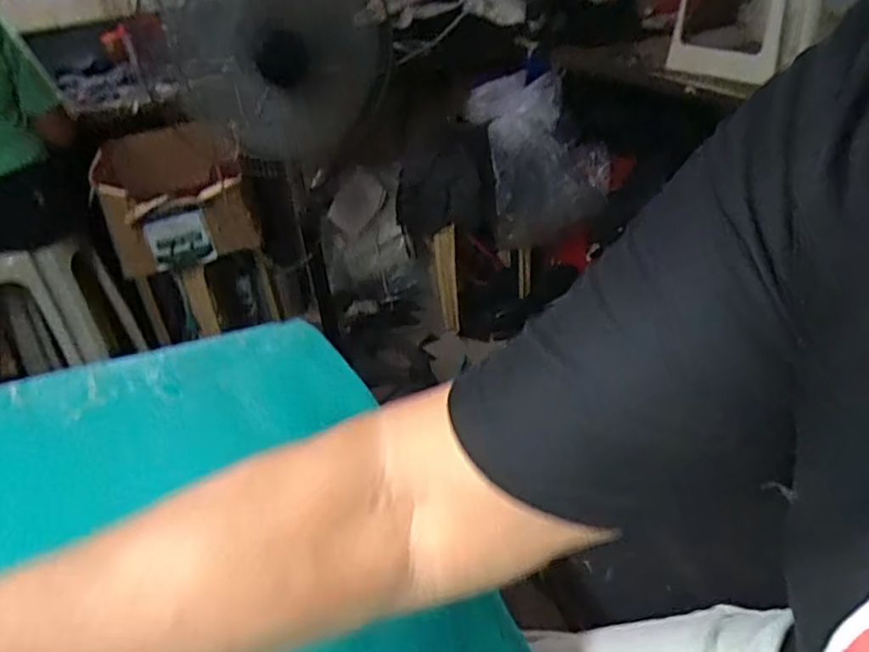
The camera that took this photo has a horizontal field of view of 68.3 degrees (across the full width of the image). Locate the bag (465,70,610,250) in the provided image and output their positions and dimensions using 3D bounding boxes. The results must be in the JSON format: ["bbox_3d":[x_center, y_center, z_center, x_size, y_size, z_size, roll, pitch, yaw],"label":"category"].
[{"bbox_3d":[0.268,-0.454,1.772,0.374,0.404,0.246,-21,35,-23],"label":"bag"}]

